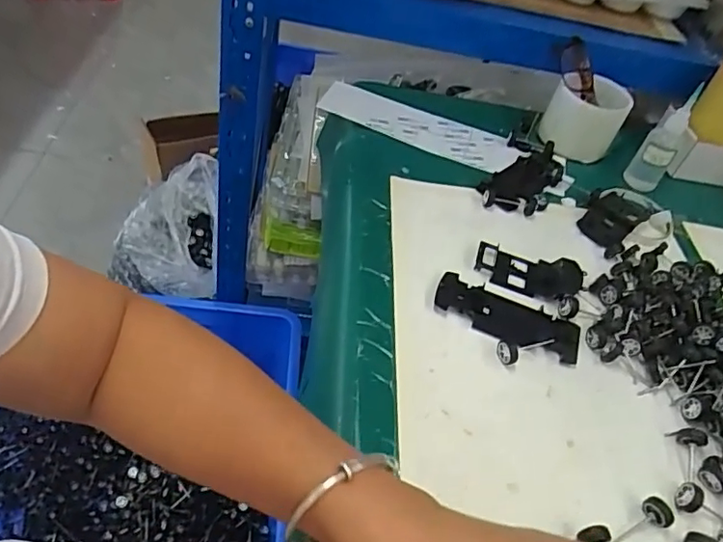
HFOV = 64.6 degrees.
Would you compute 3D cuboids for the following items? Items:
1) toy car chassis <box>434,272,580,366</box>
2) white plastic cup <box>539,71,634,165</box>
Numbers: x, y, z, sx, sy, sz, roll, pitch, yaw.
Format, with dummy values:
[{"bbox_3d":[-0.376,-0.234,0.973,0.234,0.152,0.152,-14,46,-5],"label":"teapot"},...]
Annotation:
[{"bbox_3d":[0.124,0.040,0.486,0.123,0.018,0.048,24,46,8],"label":"toy car chassis"},{"bbox_3d":[0.262,-0.182,0.678,0.085,0.074,0.079,8,46,-8],"label":"white plastic cup"}]

